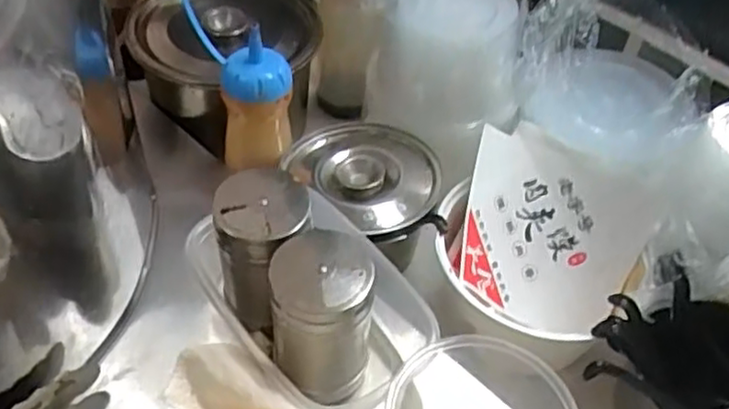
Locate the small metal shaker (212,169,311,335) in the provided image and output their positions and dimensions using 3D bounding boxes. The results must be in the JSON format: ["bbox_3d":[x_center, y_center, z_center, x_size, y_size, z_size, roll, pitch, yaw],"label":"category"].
[{"bbox_3d":[-0.069,0.032,0.499,0.059,0.099,0.063,2,48,-3],"label":"small metal shaker"}]

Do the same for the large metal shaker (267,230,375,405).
[{"bbox_3d":[-0.027,0.072,0.461,0.065,0.097,0.073,-2,48,-6],"label":"large metal shaker"}]

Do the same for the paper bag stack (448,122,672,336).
[{"bbox_3d":[0.151,0.019,0.581,0.145,0.049,0.151,23,81,1],"label":"paper bag stack"}]

